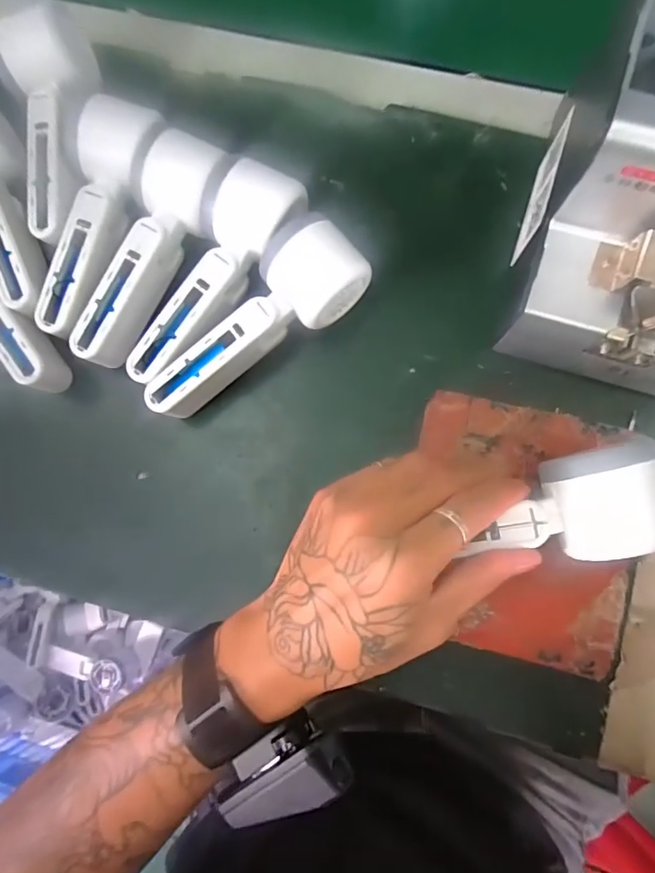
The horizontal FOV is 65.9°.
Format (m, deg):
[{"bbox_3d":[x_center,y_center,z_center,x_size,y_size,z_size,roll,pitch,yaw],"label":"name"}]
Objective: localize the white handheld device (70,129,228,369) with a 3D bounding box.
[{"bbox_3d":[-0.122,-0.123,0.338,0.051,0.047,0.162,26,85,6],"label":"white handheld device"}]

